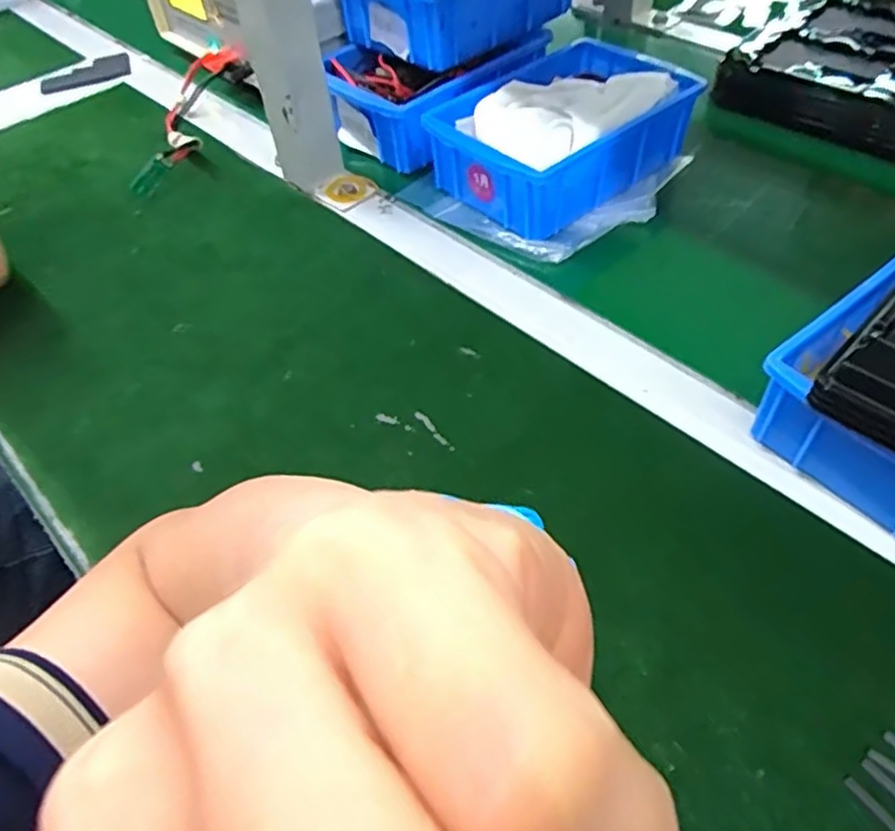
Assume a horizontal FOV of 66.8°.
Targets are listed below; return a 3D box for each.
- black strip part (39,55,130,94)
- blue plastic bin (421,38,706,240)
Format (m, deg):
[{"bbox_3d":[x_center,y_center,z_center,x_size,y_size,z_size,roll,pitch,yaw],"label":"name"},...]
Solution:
[{"bbox_3d":[-0.407,-0.386,0.764,0.098,0.011,0.039,-22,53,-13],"label":"black strip part"},{"bbox_3d":[0.095,-0.235,0.568,0.199,0.066,0.137,-37,58,-23],"label":"blue plastic bin"}]

